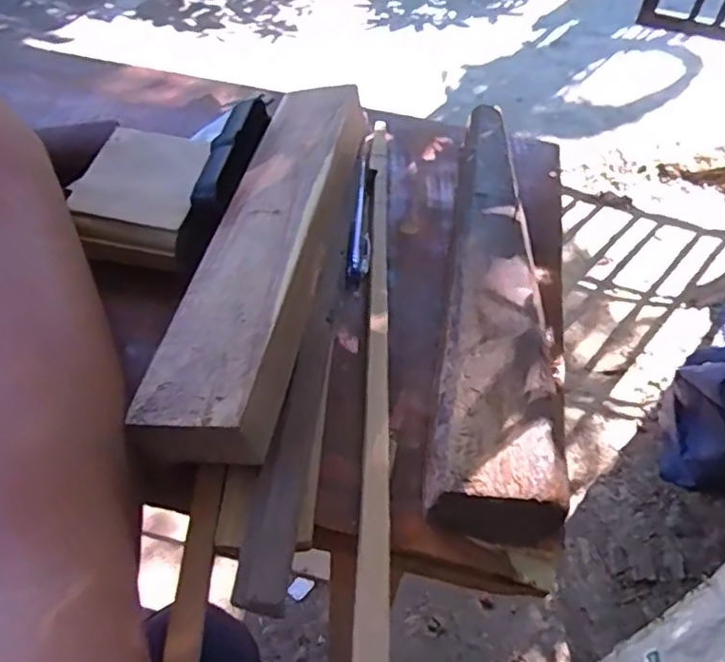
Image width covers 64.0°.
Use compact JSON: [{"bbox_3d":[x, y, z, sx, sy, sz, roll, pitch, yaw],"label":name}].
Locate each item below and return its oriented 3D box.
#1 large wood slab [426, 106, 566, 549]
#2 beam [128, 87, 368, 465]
[{"bbox_3d":[0.085,-0.033,0.355,0.062,0.033,0.318,10,48,5],"label":"large wood slab"},{"bbox_3d":[-0.054,-0.058,0.348,0.072,0.048,0.288,10,48,4],"label":"beam"}]

